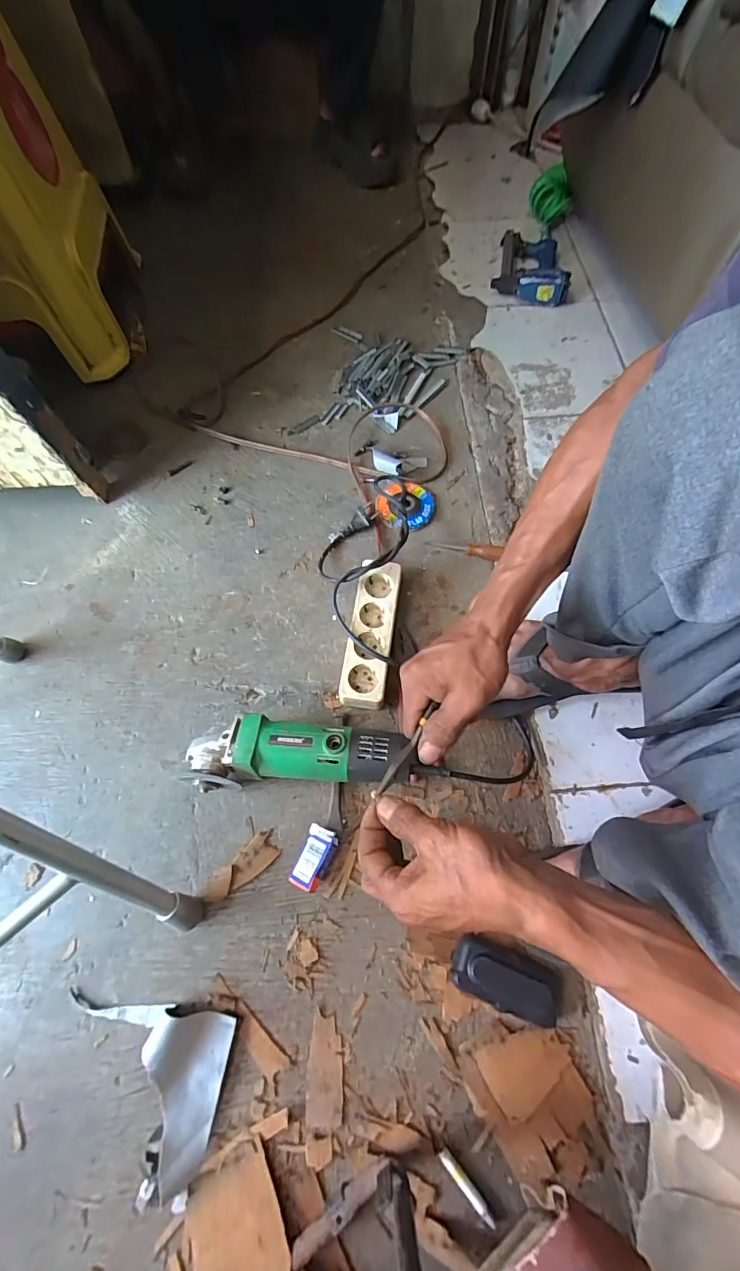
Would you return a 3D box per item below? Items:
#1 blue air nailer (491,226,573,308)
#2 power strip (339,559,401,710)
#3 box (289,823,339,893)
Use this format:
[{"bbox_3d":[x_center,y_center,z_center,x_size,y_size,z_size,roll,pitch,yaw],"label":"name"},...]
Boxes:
[{"bbox_3d":[0.325,-0.742,0.923,0.141,0.049,0.209,12,68,5],"label":"blue air nailer"},{"bbox_3d":[0.002,-0.003,0.622,0.058,0.044,0.198,8,68,3],"label":"power strip"},{"bbox_3d":[-0.062,0.250,0.526,0.036,0.020,0.065,22,69,9],"label":"box"}]

